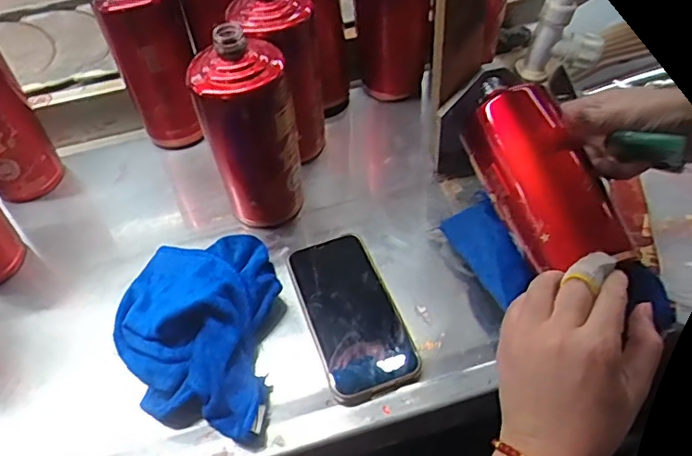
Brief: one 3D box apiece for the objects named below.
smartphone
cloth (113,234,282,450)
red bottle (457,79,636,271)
[{"bbox_3d":[0.005,0.074,0.507,0.079,0.016,0.164,-17,54,-10],"label":"smartphone"},{"bbox_3d":[-0.135,0.084,0.482,0.146,0.059,0.179,0,53,3],"label":"cloth"},{"bbox_3d":[0.145,-0.047,0.441,0.062,0.058,0.171,-21,72,-12],"label":"red bottle"}]

